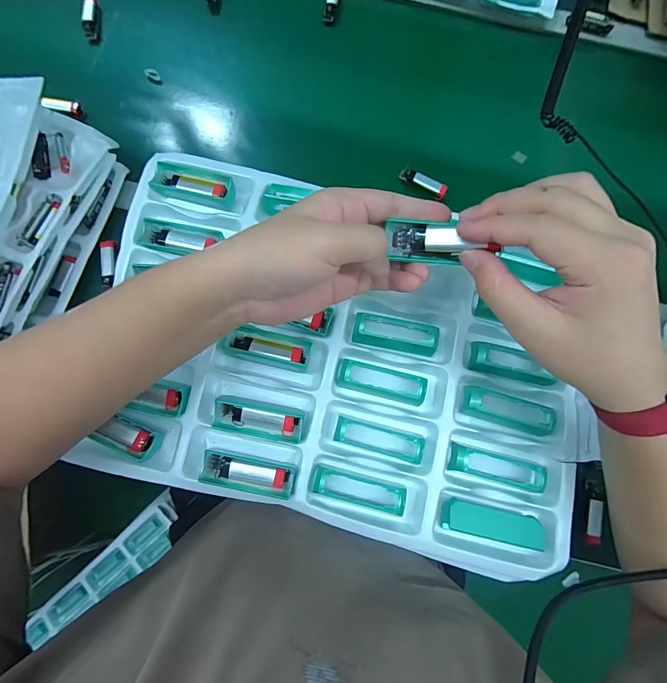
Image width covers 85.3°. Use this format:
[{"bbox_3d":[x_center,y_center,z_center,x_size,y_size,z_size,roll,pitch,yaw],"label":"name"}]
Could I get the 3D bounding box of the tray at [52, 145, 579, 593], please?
[{"bbox_3d":[0.005,0.005,0.341,0.458,0.042,0.309,14,80,1],"label":"tray"}]

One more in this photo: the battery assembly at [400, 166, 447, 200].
[{"bbox_3d":[0.123,-0.217,0.493,0.067,0.007,0.021,32,80,4],"label":"battery assembly"}]

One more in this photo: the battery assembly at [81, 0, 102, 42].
[{"bbox_3d":[-0.355,-0.477,0.533,0.021,0.017,0.076,-8,80,-3],"label":"battery assembly"}]

